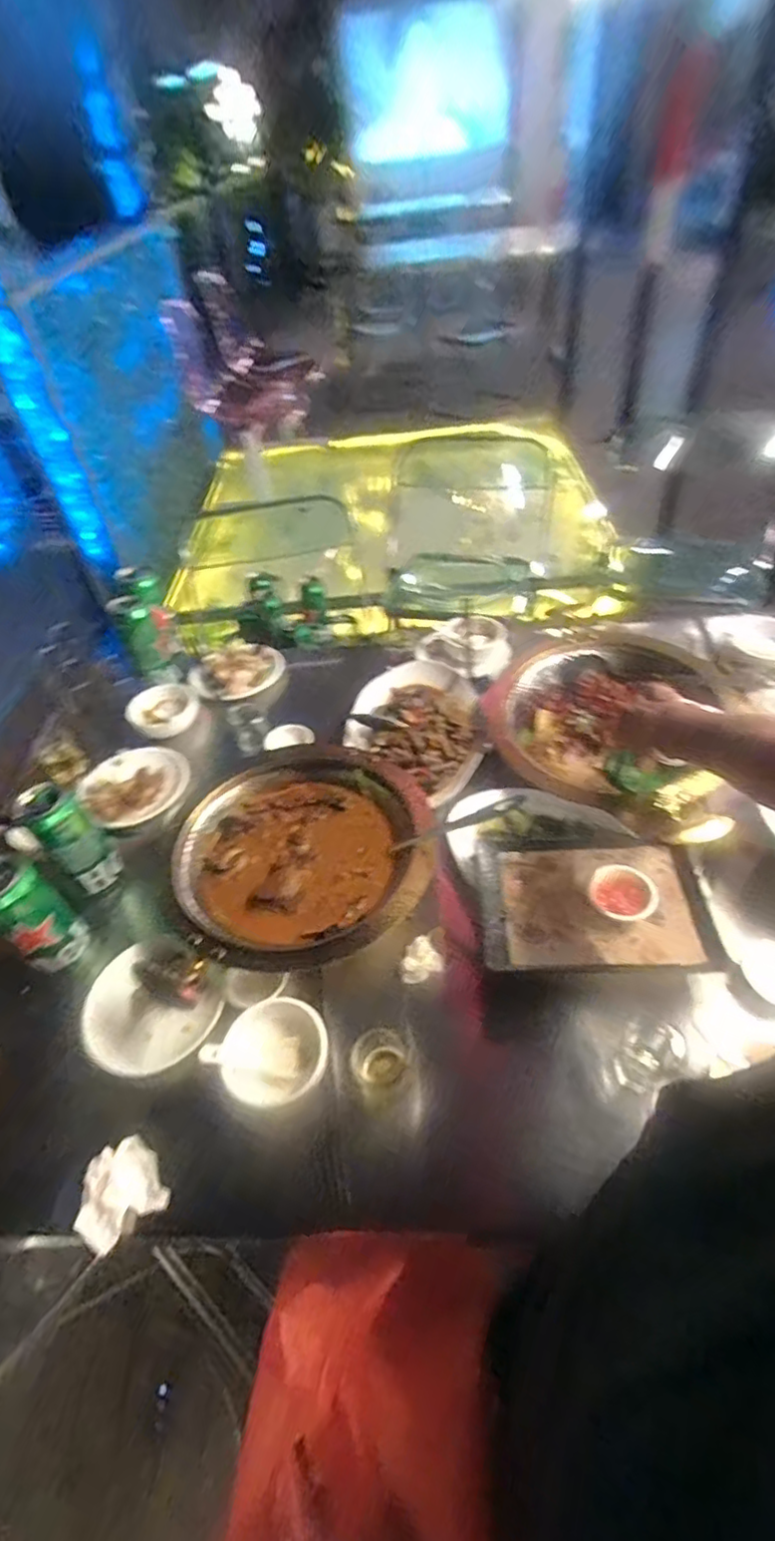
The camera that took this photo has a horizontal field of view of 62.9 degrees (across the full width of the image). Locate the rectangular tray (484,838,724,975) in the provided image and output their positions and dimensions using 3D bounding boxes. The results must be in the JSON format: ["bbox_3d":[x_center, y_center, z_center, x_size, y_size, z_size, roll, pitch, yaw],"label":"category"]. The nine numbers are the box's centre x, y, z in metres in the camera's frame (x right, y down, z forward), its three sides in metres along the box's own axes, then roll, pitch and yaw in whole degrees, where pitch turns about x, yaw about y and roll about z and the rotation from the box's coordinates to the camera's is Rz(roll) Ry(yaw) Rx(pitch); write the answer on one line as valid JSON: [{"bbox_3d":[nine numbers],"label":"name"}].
[{"bbox_3d":[0.232,0.145,0.725,0.233,0.028,0.180,-2,46,8],"label":"rectangular tray"}]

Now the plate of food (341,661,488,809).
[{"bbox_3d":[0.054,-0.078,1.002,0.225,0.056,0.266,-38,53,-25],"label":"plate of food"}]

